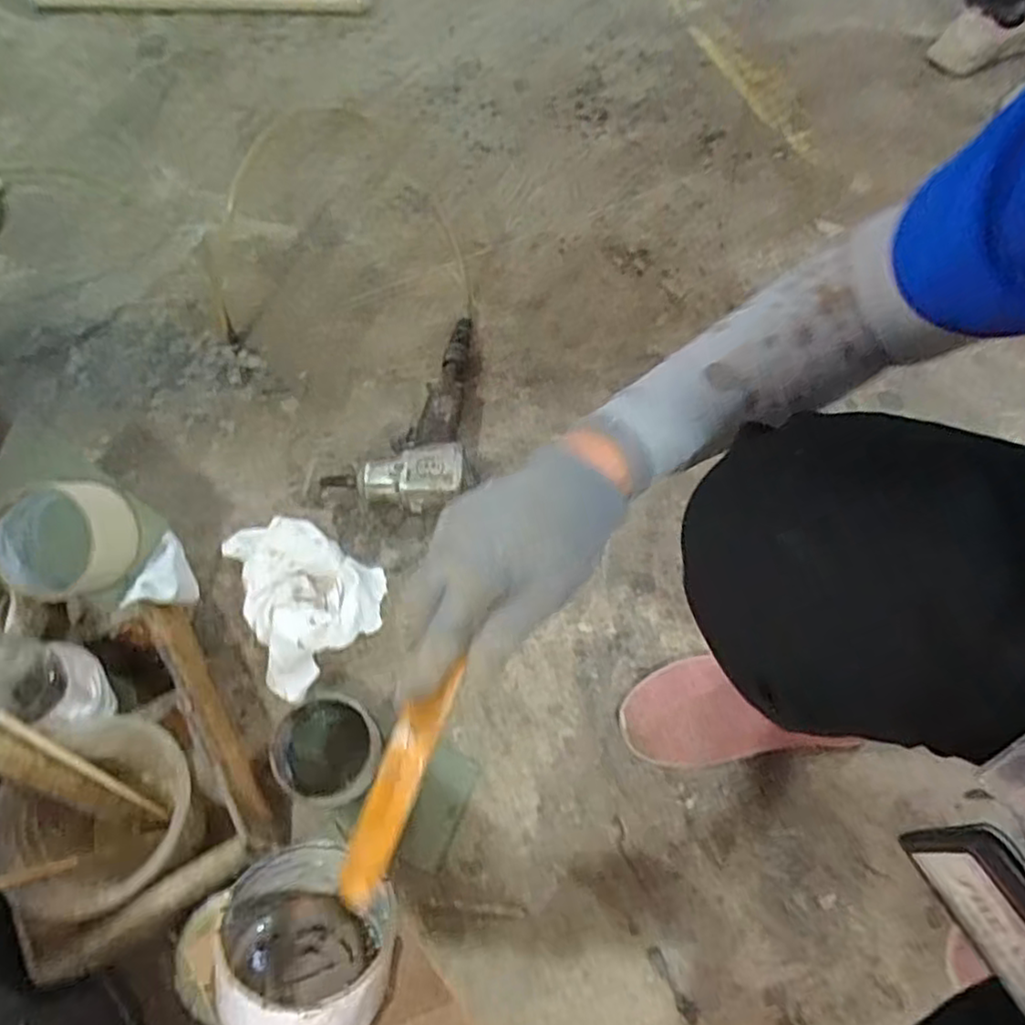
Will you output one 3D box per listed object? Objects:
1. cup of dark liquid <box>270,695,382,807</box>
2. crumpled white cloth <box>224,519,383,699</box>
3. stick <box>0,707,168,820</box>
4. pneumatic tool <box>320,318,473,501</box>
[{"bbox_3d":[-0.152,0.197,0.563,0.082,0.041,0.079,2,62,-3],"label":"cup of dark liquid"},{"bbox_3d":[-0.186,0.068,0.627,0.126,0.043,0.163,-22,66,-14],"label":"crumpled white cloth"},{"bbox_3d":[-0.283,0.171,0.454,0.008,0.144,0.008,-45,40,-20],"label":"stick"},{"bbox_3d":[-0.120,-0.122,0.731,0.139,0.053,0.253,2,62,-3],"label":"pneumatic tool"}]

